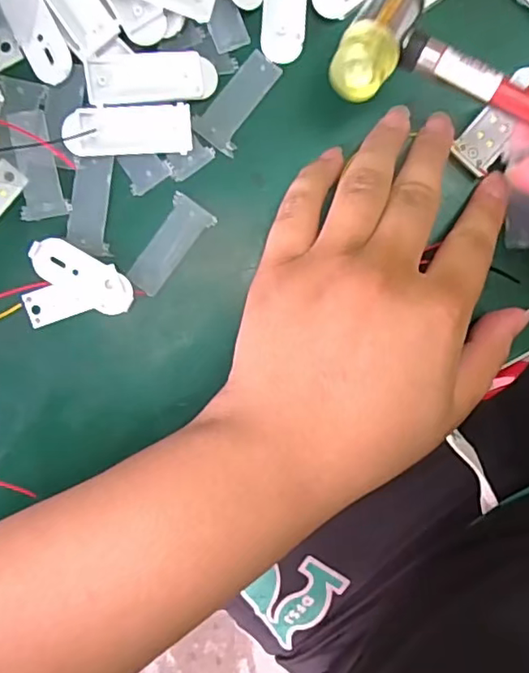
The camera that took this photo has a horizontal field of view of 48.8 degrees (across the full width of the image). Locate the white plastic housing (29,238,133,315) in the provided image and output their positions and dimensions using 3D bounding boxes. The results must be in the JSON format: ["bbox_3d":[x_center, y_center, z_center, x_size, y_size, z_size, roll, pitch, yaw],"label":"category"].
[{"bbox_3d":[-0.084,-0.028,0.270,0.049,0.004,0.020,31,90,-4],"label":"white plastic housing"}]

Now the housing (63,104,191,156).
[{"bbox_3d":[-0.062,-0.094,0.267,0.056,0.007,0.021,-3,92,-3],"label":"housing"}]

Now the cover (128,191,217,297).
[{"bbox_3d":[-0.045,-0.043,0.273,0.020,0.004,0.047,36,90,-4],"label":"cover"}]

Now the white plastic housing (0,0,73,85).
[{"bbox_3d":[-0.104,-0.140,0.262,0.019,0.004,0.050,-26,93,-2],"label":"white plastic housing"}]

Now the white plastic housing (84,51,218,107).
[{"bbox_3d":[-0.051,-0.118,0.264,0.056,0.007,0.023,-9,93,-3],"label":"white plastic housing"}]

